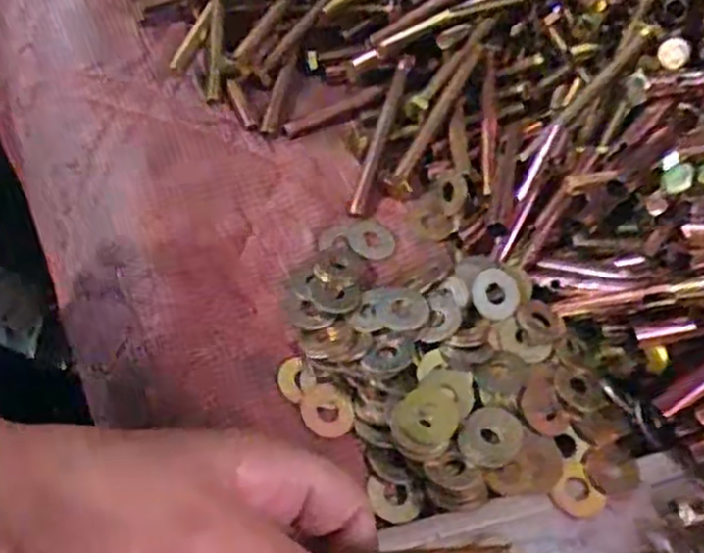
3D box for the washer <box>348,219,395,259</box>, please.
[{"bbox_3d":[0.010,-0.019,0.388,0.024,0.004,0.024,9,53,-12],"label":"washer"}]

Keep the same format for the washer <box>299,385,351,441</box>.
[{"bbox_3d":[-0.011,0.059,0.333,0.022,0.004,0.023,6,65,-12],"label":"washer"}]

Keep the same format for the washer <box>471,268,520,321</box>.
[{"bbox_3d":[0.069,0.008,0.365,0.025,0.004,0.026,6,64,-12],"label":"washer"}]

